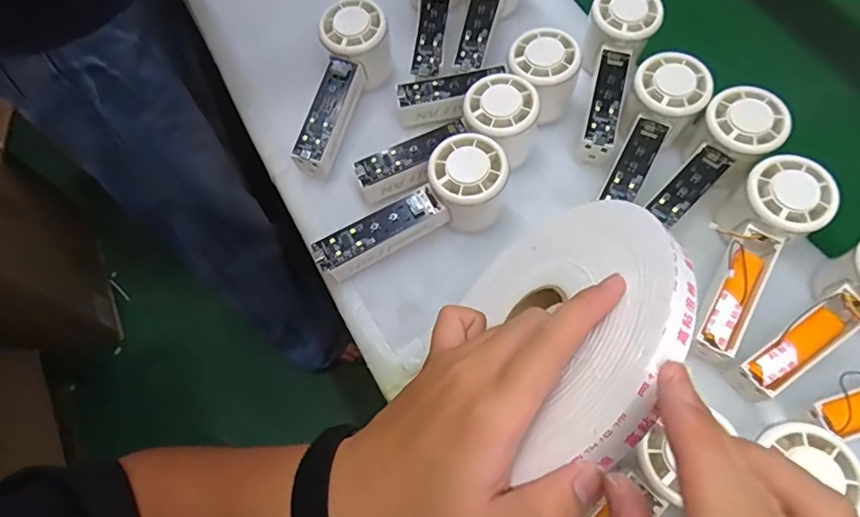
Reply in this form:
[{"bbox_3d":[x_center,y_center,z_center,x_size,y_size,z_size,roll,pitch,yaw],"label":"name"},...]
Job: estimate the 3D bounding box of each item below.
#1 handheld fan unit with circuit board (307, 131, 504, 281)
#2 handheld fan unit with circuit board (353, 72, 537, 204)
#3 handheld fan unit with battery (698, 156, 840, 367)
[{"bbox_3d":[-0.010,-0.030,0.383,0.150,0.057,0.053,-33,69,0],"label":"handheld fan unit with circuit board"},{"bbox_3d":[0.019,-0.086,0.395,0.150,0.053,0.061,-29,69,-12],"label":"handheld fan unit with circuit board"},{"bbox_3d":[0.226,0.000,0.362,0.061,0.051,0.152,29,83,13],"label":"handheld fan unit with battery"}]

